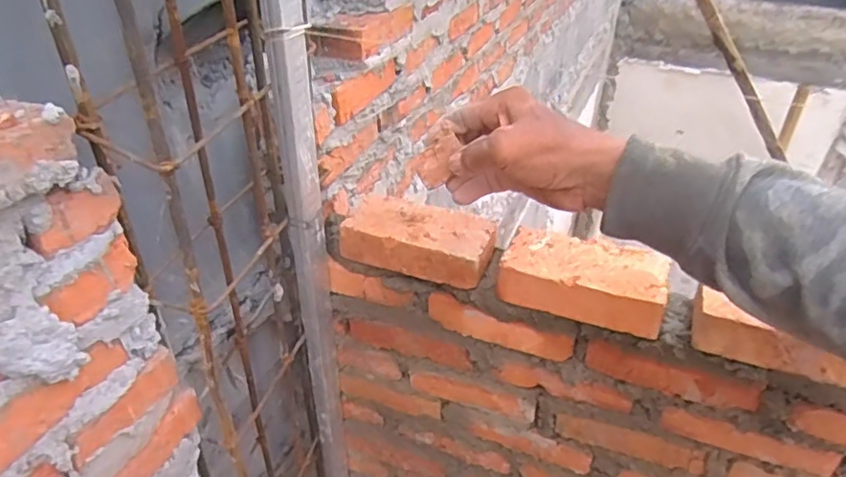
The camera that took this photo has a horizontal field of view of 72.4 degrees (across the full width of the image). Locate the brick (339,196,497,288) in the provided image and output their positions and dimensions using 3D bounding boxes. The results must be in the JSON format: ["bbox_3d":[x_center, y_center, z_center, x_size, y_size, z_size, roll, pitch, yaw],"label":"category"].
[{"bbox_3d":[-0.003,-0.001,0.618,0.155,0.037,0.079,13,38,17],"label":"brick"}]

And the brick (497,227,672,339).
[{"bbox_3d":[0.156,0.037,0.565,0.152,0.042,0.080,14,38,17],"label":"brick"}]

